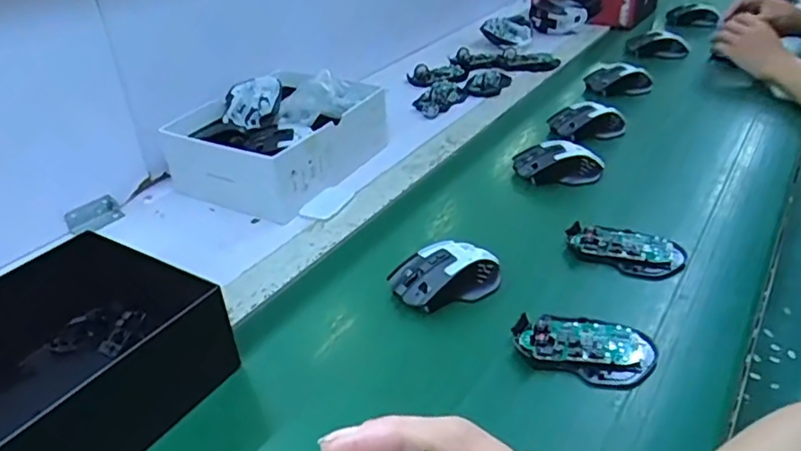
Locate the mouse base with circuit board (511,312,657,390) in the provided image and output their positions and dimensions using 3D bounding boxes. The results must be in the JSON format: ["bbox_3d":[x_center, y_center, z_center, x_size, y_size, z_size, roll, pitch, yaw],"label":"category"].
[{"bbox_3d":[0.153,0.099,0.505,0.112,0.022,0.063,11,35,20],"label":"mouse base with circuit board"}]

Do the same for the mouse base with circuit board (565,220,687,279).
[{"bbox_3d":[0.226,0.022,0.608,0.110,0.023,0.060,10,37,25],"label":"mouse base with circuit board"}]

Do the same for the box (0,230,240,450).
[{"bbox_3d":[-0.276,0.116,0.468,0.187,0.082,0.221,18,38,28],"label":"box"}]

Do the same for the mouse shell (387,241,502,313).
[{"bbox_3d":[0.046,0.046,0.571,0.104,0.034,0.064,-10,34,-11],"label":"mouse shell"}]

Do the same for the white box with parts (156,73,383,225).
[{"bbox_3d":[-0.154,-0.115,0.789,0.207,0.091,0.239,12,38,27],"label":"white box with parts"}]

